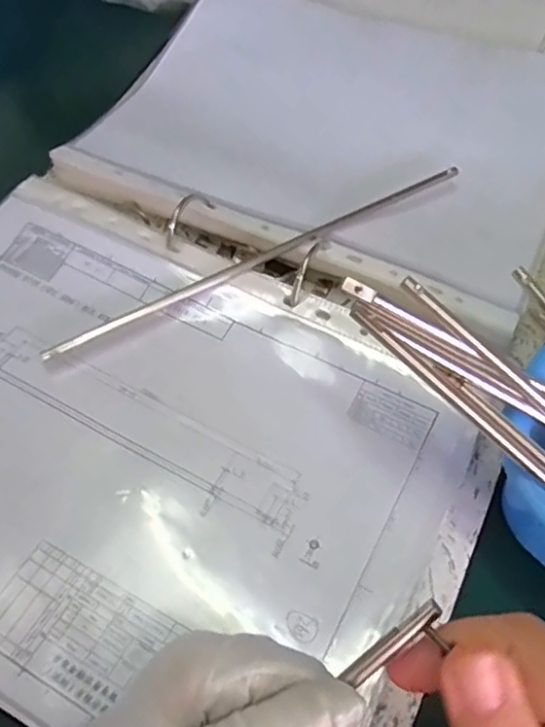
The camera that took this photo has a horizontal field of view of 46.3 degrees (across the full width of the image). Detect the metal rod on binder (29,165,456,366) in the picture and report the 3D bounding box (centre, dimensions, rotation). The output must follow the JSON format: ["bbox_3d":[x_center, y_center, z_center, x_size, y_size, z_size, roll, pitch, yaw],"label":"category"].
[{"bbox_3d":[-0.002,-0.063,0.360,0.265,0.010,0.008,-27,62,-17],"label":"metal rod on binder"}]

